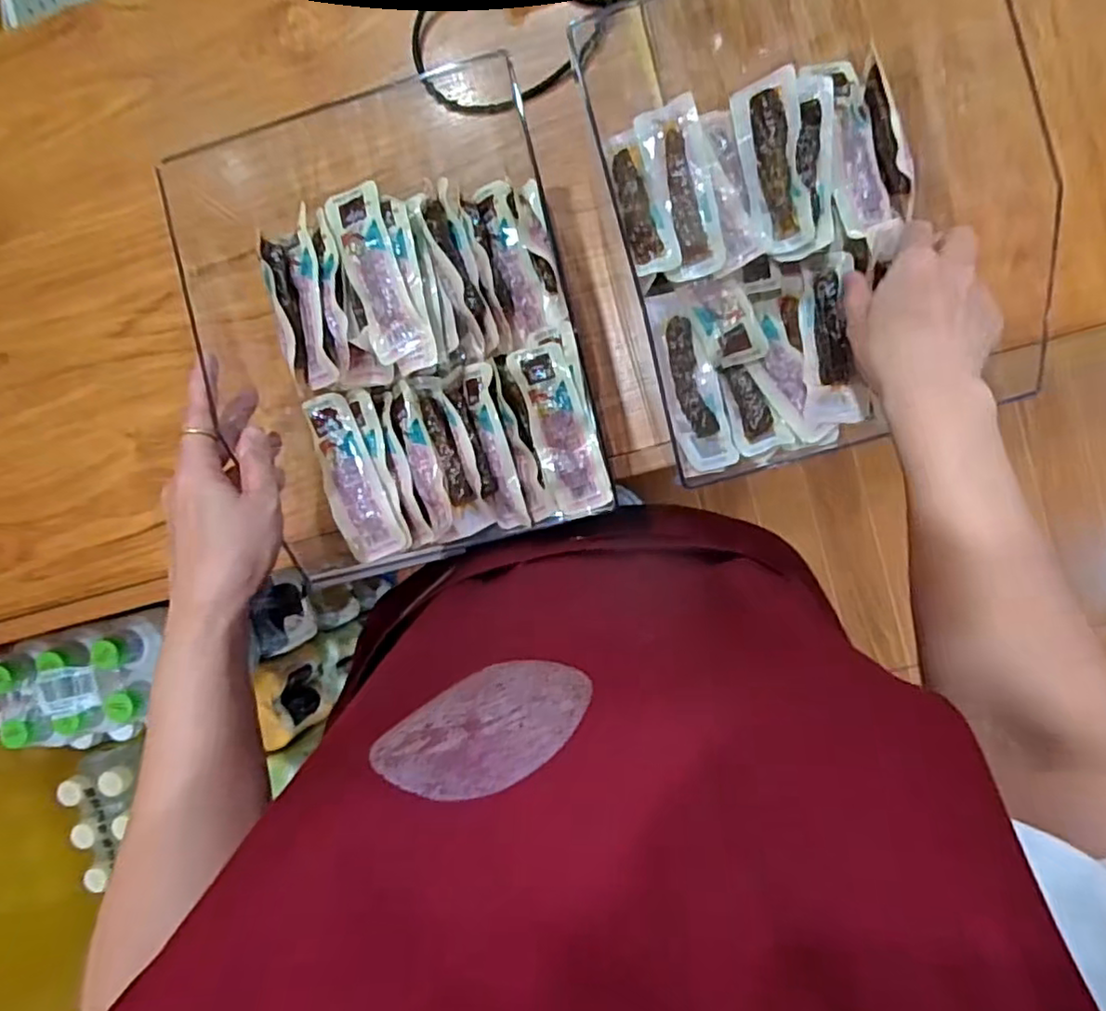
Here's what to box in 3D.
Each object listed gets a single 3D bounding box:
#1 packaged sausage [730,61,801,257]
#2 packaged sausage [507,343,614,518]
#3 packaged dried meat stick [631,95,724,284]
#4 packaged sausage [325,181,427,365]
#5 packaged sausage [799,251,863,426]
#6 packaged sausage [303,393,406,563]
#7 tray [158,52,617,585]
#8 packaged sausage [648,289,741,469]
[{"bbox_3d":[0.145,-0.222,0.416,0.037,0.022,0.114,-10,93,6],"label":"packaged sausage"},{"bbox_3d":[0.007,-0.052,0.450,0.038,0.028,0.119,-17,99,11],"label":"packaged sausage"},{"bbox_3d":[0.084,-0.207,0.419,0.038,0.009,0.118,-13,84,18],"label":"packaged dried meat stick"},{"bbox_3d":[-0.117,-0.153,0.420,0.036,0.015,0.115,-18,92,6],"label":"packaged sausage"},{"bbox_3d":[0.188,-0.115,0.435,0.034,0.025,0.118,-1,84,4],"label":"packaged sausage"},{"bbox_3d":[-0.148,-0.019,0.466,0.038,0.009,0.123,-22,91,6],"label":"packaged sausage"},{"bbox_3d":[-0.103,-0.127,0.463,0.249,0.077,0.319,-15,93,5],"label":"tray"},{"bbox_3d":[0.094,-0.084,0.430,0.037,0.019,0.120,-14,92,6],"label":"packaged sausage"}]

